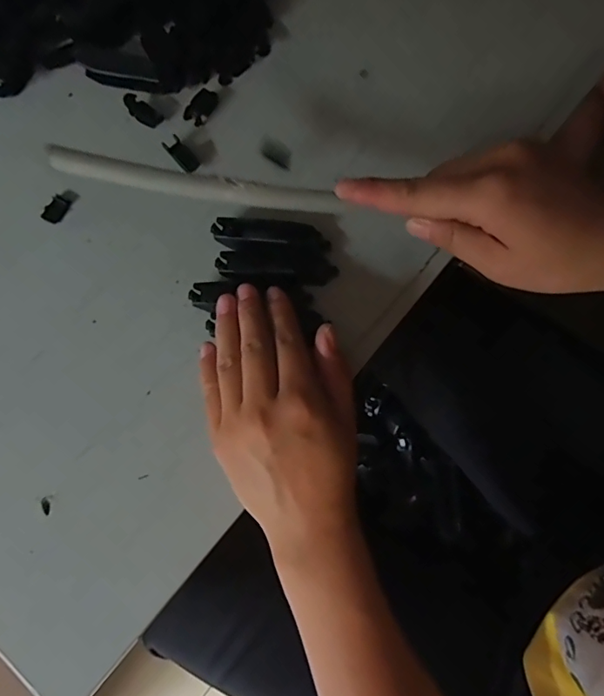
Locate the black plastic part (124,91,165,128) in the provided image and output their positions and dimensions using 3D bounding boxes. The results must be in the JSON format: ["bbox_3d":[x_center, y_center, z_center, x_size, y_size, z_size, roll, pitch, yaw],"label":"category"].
[{"bbox_3d":[-0.114,-0.171,0.348,0.029,0.008,0.012,37,80,10],"label":"black plastic part"}]

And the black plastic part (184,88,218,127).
[{"bbox_3d":[-0.072,-0.174,0.348,0.013,0.007,0.030,33,80,9],"label":"black plastic part"}]

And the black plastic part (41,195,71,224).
[{"bbox_3d":[-0.170,-0.096,0.334,0.012,0.004,0.020,35,80,10],"label":"black plastic part"}]

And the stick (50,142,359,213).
[{"bbox_3d":[-0.053,-0.088,0.259,0.151,0.009,0.014,7,78,-8],"label":"stick"}]

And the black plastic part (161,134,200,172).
[{"bbox_3d":[-0.083,-0.135,0.339,0.013,0.008,0.028,-42,78,-8],"label":"black plastic part"}]

